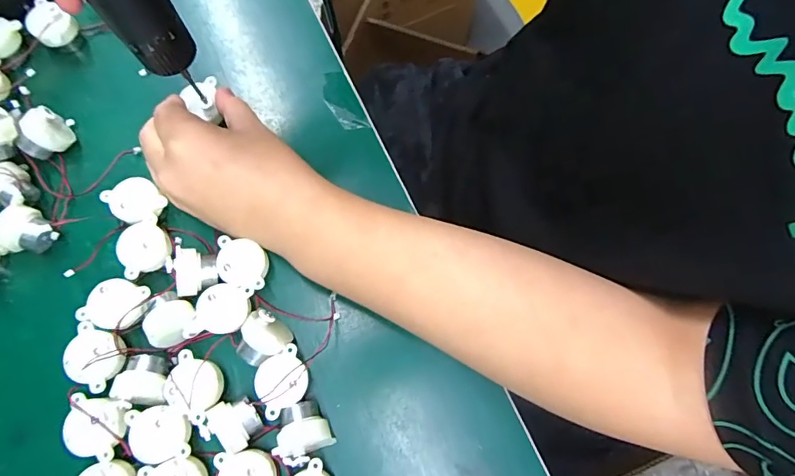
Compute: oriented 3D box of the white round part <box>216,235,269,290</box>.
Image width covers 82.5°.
[{"bbox_3d":[-0.105,0.019,0.312,0.034,0.025,0.032,0,74,0],"label":"white round part"}]

